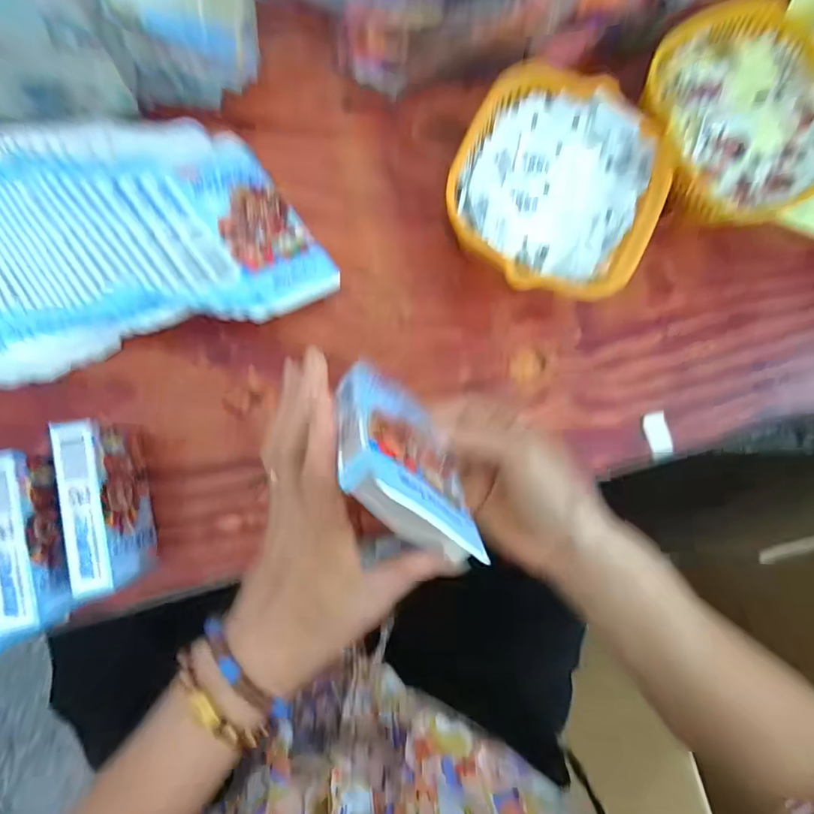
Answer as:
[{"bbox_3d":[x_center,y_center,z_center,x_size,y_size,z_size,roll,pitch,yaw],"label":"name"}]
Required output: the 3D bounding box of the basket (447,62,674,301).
[{"bbox_3d":[0.100,-0.149,0.350,0.135,0.064,0.153,27,83,-5],"label":"basket"}]

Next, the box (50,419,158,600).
[{"bbox_3d":[-0.176,0.056,0.297,0.024,0.074,0.092,-9,88,-8],"label":"box"}]

